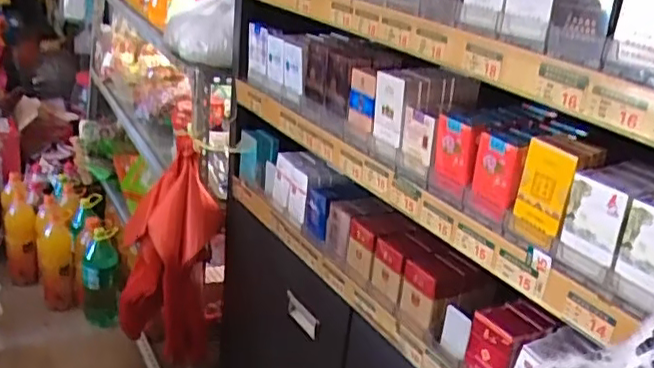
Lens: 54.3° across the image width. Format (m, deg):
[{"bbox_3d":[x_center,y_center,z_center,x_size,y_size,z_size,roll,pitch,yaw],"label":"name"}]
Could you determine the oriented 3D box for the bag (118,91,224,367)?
[{"bbox_3d":[-0.302,0.145,1.276,0.154,0.433,0.195,-11,26,-38],"label":"bag"}]

